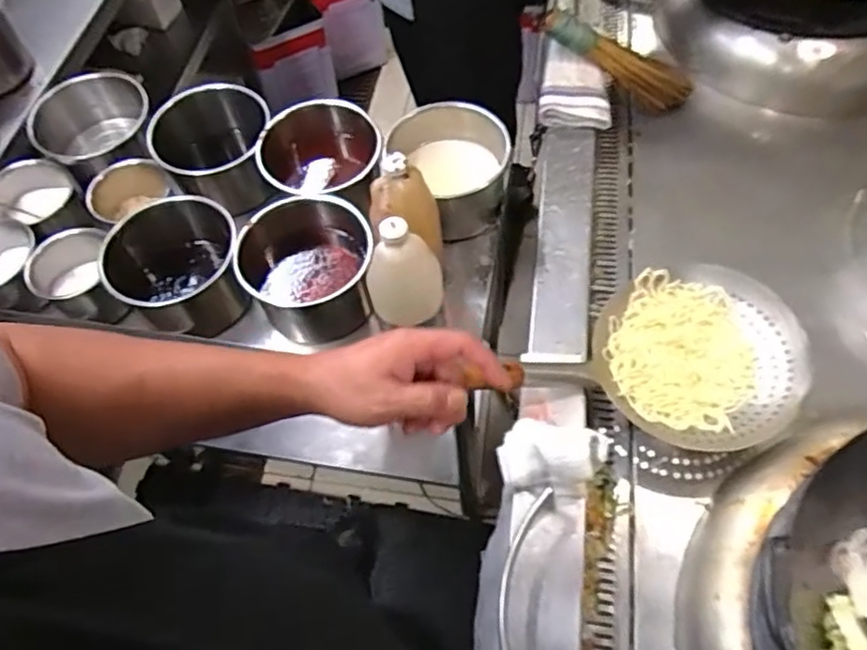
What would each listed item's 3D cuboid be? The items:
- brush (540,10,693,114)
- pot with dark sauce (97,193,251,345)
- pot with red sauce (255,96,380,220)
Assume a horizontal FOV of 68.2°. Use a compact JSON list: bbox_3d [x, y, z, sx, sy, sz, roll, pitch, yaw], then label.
[{"bbox_3d":[0.322,-0.459,1.113,0.286,0.064,0.052,22,60,-19],"label":"brush"},{"bbox_3d":[-0.349,-0.076,0.886,0.173,0.128,0.188,-1,60,2],"label":"pot with dark sauce"},{"bbox_3d":[-0.163,-0.223,0.967,0.169,0.132,0.190,-8,60,-2],"label":"pot with red sauce"}]

